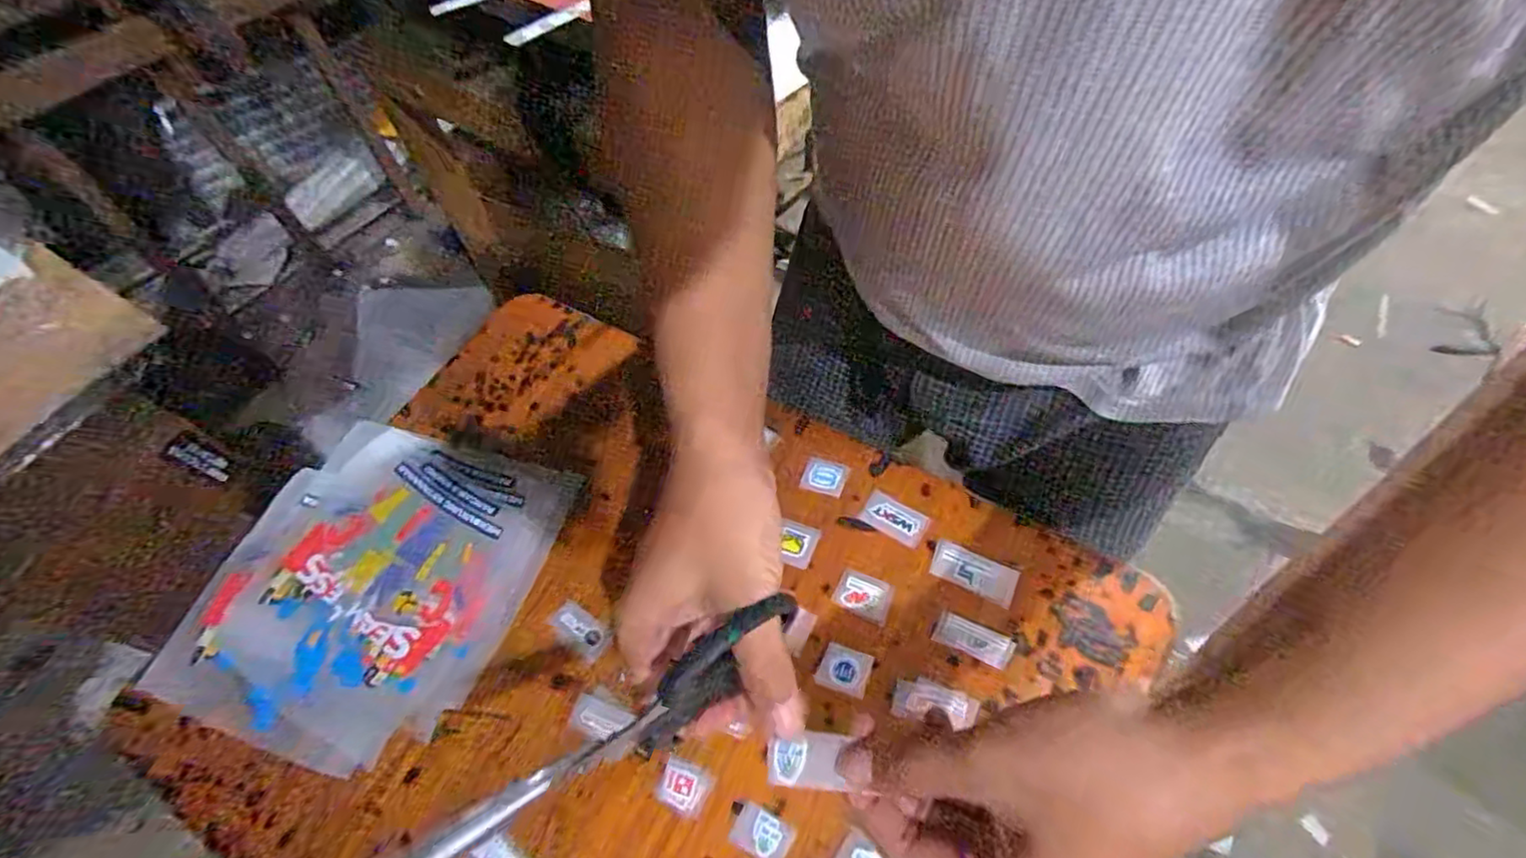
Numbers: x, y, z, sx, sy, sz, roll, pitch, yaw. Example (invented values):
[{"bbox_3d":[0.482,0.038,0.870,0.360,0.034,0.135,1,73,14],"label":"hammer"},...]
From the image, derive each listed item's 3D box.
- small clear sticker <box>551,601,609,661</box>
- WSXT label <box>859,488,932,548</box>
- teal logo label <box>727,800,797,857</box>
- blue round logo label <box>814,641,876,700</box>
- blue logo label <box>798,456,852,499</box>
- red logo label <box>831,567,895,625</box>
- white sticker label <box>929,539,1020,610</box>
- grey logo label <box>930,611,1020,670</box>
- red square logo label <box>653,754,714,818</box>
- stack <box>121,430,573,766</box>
[{"bbox_3d":[-0.128,0.140,0.459,0.044,0.004,0.022,29,65,20],"label":"small clear sticker"},{"bbox_3d":[0.096,0.066,0.483,0.046,0.004,0.028,27,70,23],"label":"WSXT label"},{"bbox_3d":[-0.001,0.240,0.388,0.034,0.004,0.024,24,64,17],"label":"teal logo label"},{"bbox_3d":[0.053,0.158,0.430,0.032,0.004,0.029,18,62,14],"label":"blue round logo label"},{"bbox_3d":[0.047,0.037,0.506,0.033,0.004,0.027,17,73,11],"label":"blue logo label"},{"bbox_3d":[0.070,0.116,0.456,0.038,0.004,0.029,21,63,16],"label":"red logo label"},{"bbox_3d":[0.147,0.099,0.457,0.058,0.004,0.028,22,63,16],"label":"white sticker label"},{"bbox_3d":[0.140,0.139,0.433,0.049,0.004,0.023,21,63,16],"label":"grey logo label"},{"bbox_3d":[-0.049,0.219,0.402,0.029,0.004,0.027,18,62,14],"label":"red square logo label"},{"bbox_3d":[-0.291,0.112,0.487,0.238,0.010,0.228,13,61,11],"label":"stack"}]

